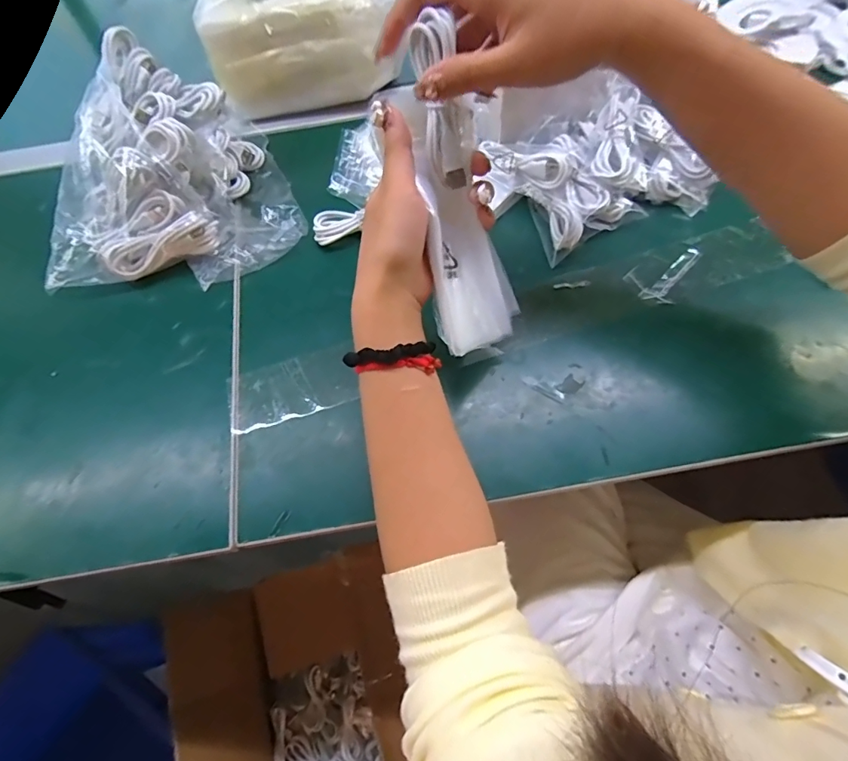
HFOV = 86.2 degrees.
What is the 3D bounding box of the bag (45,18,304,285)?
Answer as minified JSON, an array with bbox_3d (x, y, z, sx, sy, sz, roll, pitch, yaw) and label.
[{"bbox_3d":[-0.230,-0.199,0.431,0.218,0.091,0.216,1,65,4],"label":"bag"}]

